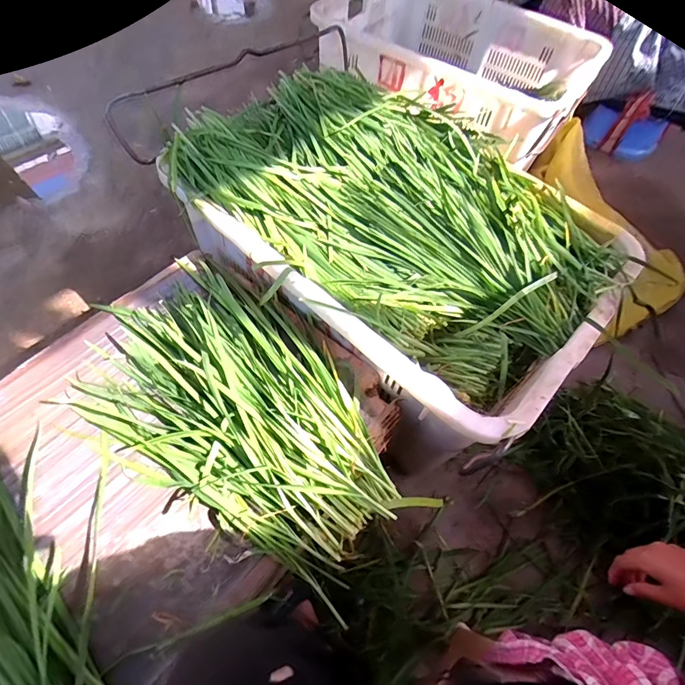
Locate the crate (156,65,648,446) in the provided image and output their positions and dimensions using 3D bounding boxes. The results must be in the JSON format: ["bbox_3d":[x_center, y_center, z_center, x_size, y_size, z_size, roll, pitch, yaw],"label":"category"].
[{"bbox_3d":[0.100,-0.192,0.639,0.625,0.176,0.467,38,64,18],"label":"crate"}]

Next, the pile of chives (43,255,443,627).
[{"bbox_3d":[-0.111,0.061,0.504,0.436,0.059,0.270,32,62,15],"label":"pile of chives"}]

